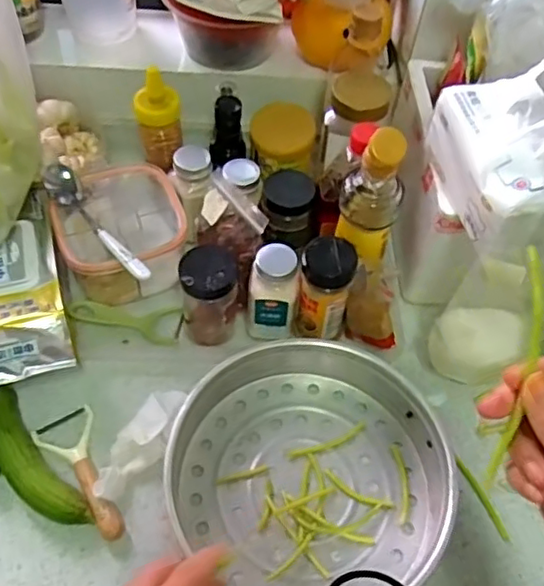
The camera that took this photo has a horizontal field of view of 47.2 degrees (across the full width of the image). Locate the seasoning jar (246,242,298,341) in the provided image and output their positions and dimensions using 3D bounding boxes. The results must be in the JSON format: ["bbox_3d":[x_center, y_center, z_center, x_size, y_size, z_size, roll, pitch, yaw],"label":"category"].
[{"bbox_3d":[-0.001,0.002,0.665,0.049,0.115,0.047,2,55,-3],"label":"seasoning jar"}]

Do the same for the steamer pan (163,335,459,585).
[{"bbox_3d":[0.039,0.165,0.589,0.255,0.068,0.257,2,55,-3],"label":"steamer pan"}]

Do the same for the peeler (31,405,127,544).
[{"bbox_3d":[-0.181,0.171,0.596,0.057,0.025,0.142,-24,60,-19],"label":"peeler"}]

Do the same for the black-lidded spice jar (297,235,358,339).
[{"bbox_3d":[0.056,-0.001,0.651,0.053,0.127,0.051,2,55,-3],"label":"black-lidded spice jar"}]

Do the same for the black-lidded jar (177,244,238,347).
[{"bbox_3d":[-0.066,0.004,0.670,0.062,0.112,0.057,-1,56,-5],"label":"black-lidded jar"}]

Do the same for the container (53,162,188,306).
[{"bbox_3d":[-0.172,-0.065,0.716,0.135,0.098,0.124,-16,58,-14],"label":"container"}]

